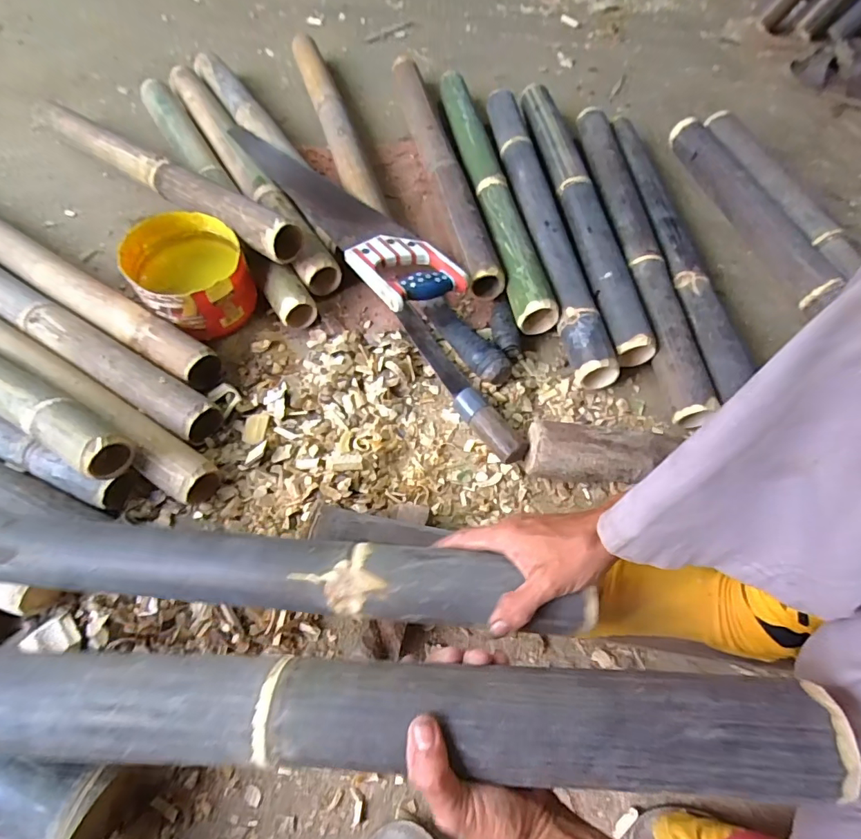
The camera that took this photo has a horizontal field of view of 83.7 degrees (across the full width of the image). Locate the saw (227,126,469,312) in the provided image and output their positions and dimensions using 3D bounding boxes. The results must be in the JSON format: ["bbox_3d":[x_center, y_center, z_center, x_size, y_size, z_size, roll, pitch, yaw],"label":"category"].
[{"bbox_3d":[-0.145,-0.337,0.735,0.112,0.026,0.489,-33,68,-20],"label":"saw"}]

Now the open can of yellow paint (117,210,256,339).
[{"bbox_3d":[-0.329,-0.199,0.675,0.140,0.095,0.155,-34,69,-20],"label":"open can of yellow paint"}]

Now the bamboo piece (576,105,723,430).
[{"bbox_3d":[0.322,-0.286,0.761,0.068,0.051,0.632,-2,61,-5],"label":"bamboo piece"}]

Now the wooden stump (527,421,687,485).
[{"bbox_3d":[0.204,0.046,0.586,0.188,0.063,0.073,8,61,0],"label":"wooden stump"}]

